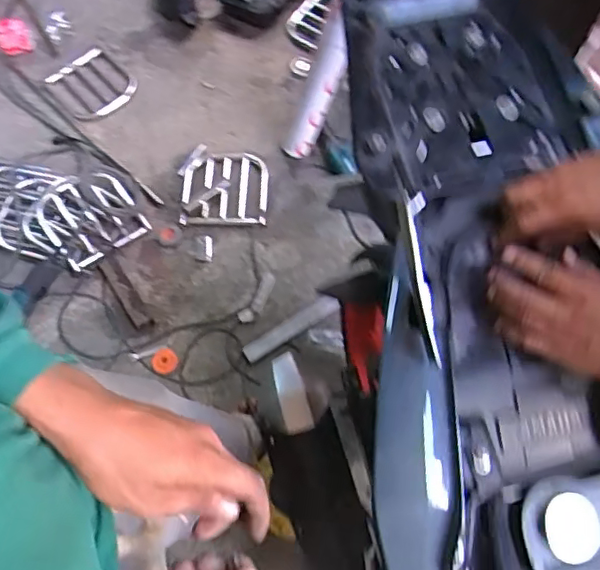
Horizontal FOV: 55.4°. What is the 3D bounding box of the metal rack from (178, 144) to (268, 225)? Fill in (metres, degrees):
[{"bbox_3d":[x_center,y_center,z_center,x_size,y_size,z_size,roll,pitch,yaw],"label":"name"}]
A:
[{"bbox_3d":[-0.227,-0.298,1.673,0.254,0.024,0.269,0,65,0],"label":"metal rack"}]

